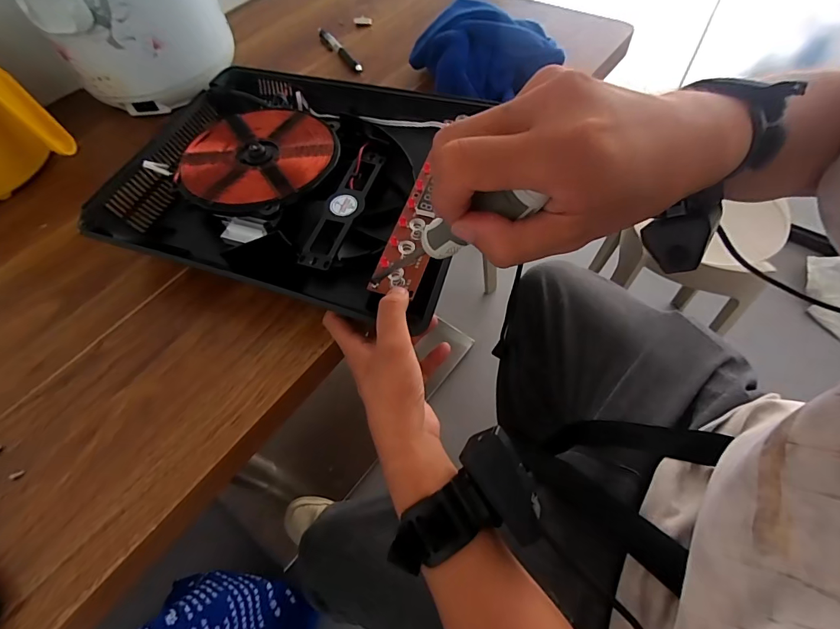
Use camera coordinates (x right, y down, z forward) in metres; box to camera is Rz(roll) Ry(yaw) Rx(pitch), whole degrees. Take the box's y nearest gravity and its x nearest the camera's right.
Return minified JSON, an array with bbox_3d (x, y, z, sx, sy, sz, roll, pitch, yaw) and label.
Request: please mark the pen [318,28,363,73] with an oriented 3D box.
[{"bbox_3d":[-0.121,-0.392,0.609,0.018,0.013,0.141,-30,61,-14],"label":"pen"}]

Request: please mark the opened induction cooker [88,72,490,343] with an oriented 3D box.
[{"bbox_3d":[-0.121,-0.141,0.418,0.354,0.044,0.274,16,61,14],"label":"opened induction cooker"}]

